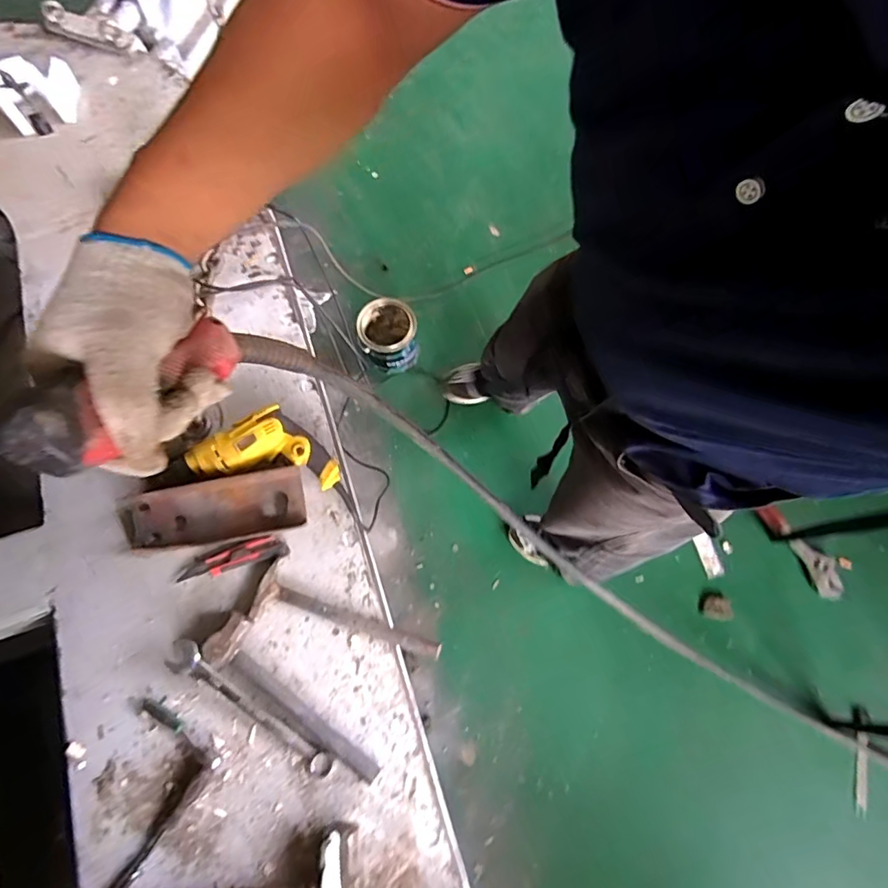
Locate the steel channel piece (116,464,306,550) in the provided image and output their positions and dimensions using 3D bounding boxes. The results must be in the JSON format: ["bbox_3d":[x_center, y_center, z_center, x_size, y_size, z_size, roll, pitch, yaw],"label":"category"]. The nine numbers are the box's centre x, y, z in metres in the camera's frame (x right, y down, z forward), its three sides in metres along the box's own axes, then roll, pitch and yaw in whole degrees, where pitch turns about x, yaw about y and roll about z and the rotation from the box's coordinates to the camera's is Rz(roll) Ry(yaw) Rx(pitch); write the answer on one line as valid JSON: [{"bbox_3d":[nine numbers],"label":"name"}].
[{"bbox_3d":[-0.377,0.106,0.846,0.282,0.037,0.098,-10,72,-2],"label":"steel channel piece"}]

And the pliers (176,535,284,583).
[{"bbox_3d":[-0.344,0.185,0.832,0.164,0.011,0.037,-20,72,-6],"label":"pliers"}]

